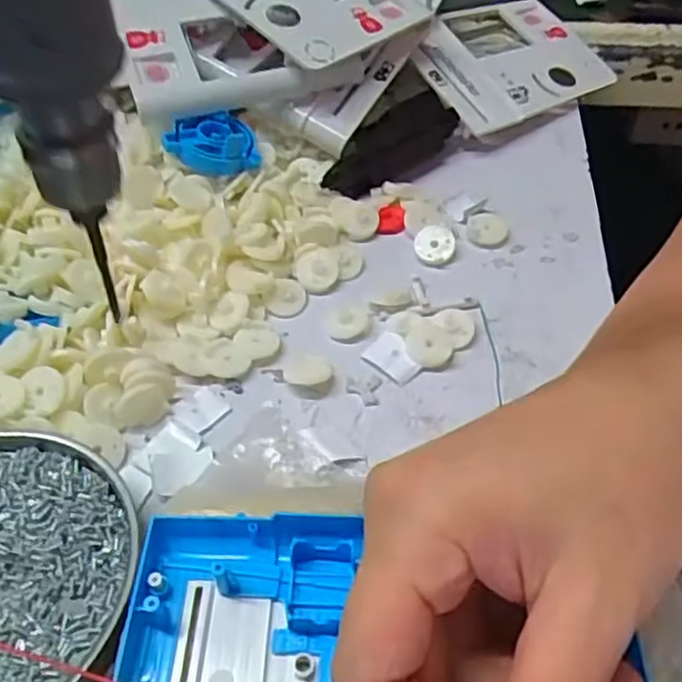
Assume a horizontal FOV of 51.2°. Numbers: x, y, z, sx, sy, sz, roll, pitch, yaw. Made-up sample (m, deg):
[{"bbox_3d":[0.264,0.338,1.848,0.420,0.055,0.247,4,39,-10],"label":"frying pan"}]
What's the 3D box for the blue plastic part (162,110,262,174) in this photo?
[{"bbox_3d":[-0.076,-0.116,0.425,0.052,0.027,0.038,-5,49,-3],"label":"blue plastic part"}]

